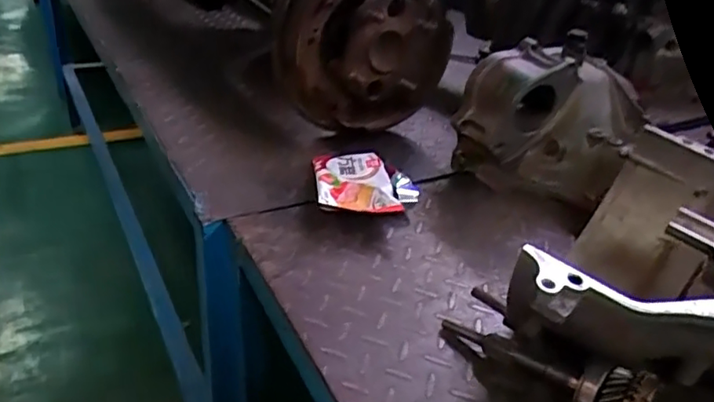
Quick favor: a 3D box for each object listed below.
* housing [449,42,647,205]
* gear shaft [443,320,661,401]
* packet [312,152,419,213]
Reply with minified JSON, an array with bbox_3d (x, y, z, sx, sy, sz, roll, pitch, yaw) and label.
[{"bbox_3d":[0.236,-0.090,0.758,0.211,0.156,0.132,18,31,17],"label":"housing"},{"bbox_3d":[0.151,0.129,0.489,0.056,0.062,0.174,-17,22,-36],"label":"gear shaft"},{"bbox_3d":[0.007,-0.019,0.719,0.111,0.026,0.142,3,30,-8],"label":"packet"}]

